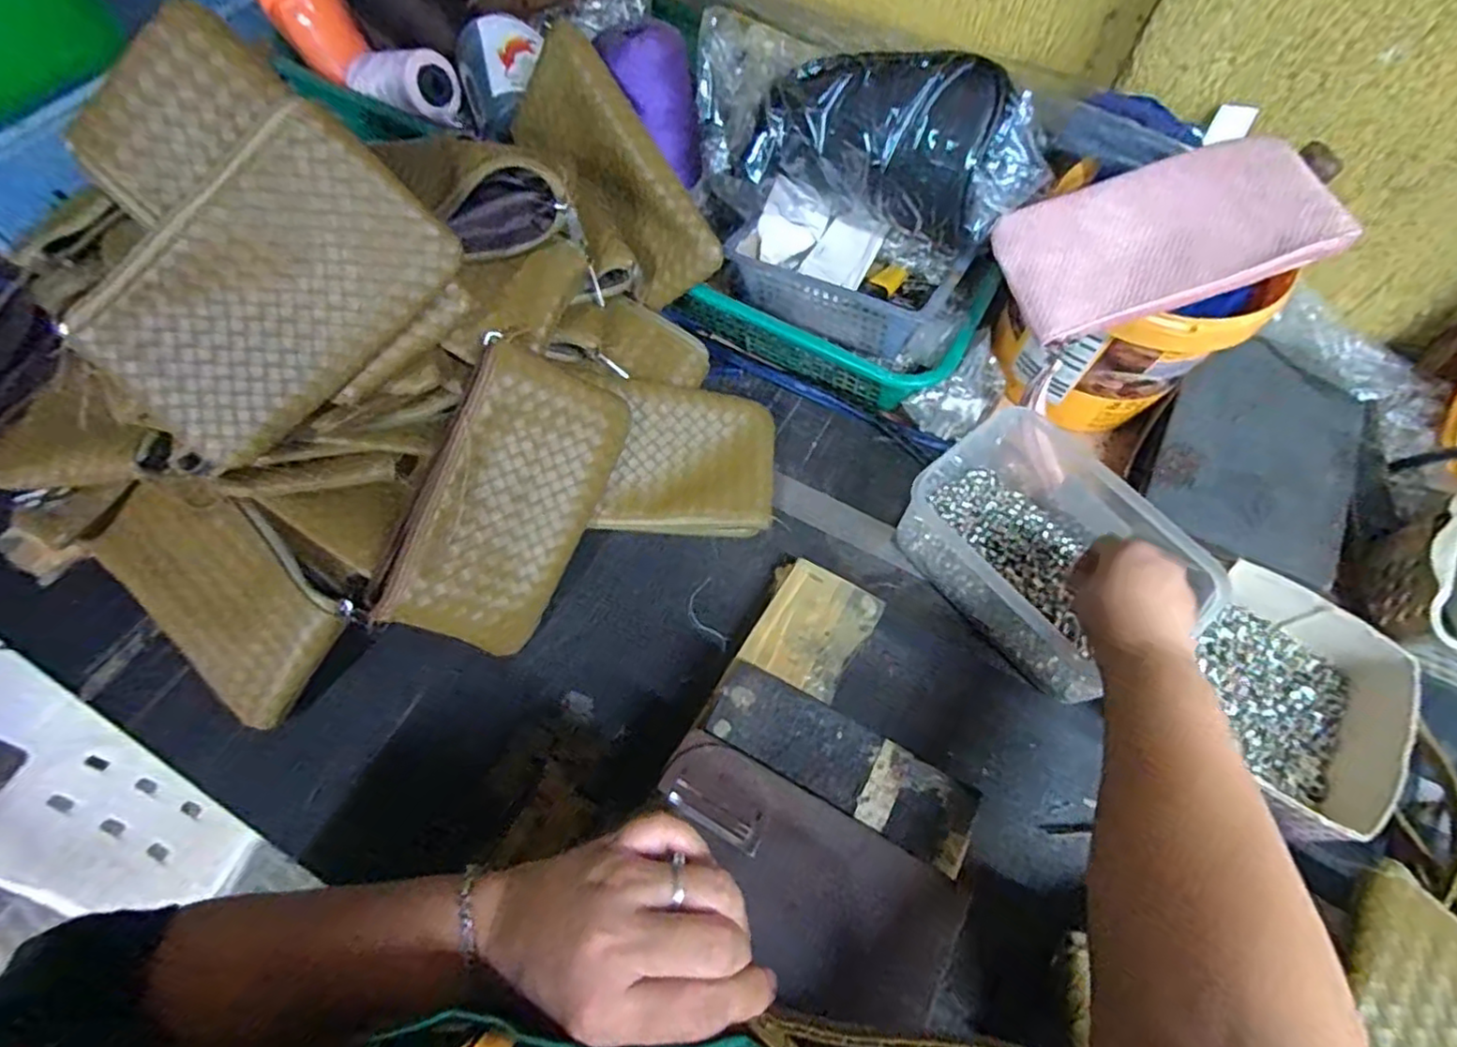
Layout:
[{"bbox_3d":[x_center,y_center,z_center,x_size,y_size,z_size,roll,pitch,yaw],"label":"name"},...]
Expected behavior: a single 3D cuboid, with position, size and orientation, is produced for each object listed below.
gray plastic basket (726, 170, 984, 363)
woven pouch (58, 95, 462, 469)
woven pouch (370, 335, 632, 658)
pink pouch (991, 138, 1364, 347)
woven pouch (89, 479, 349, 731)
[{"bbox_3d":[0.102,-0.210,0.531,0.171,0.054,0.117,27,67,11],"label":"gray plastic basket"},{"bbox_3d":[-0.268,-0.132,0.379,0.200,0.113,0.014,-40,30,5],"label":"woven pouch"},{"bbox_3d":[-0.147,-0.013,0.440,0.023,0.111,0.192,19,85,52],"label":"woven pouch"},{"bbox_3d":[0.297,-0.200,0.446,0.201,0.016,0.107,-18,75,5],"label":"pink pouch"},{"bbox_3d":[-0.347,0.040,0.437,0.189,0.018,0.111,40,99,13],"label":"woven pouch"}]

